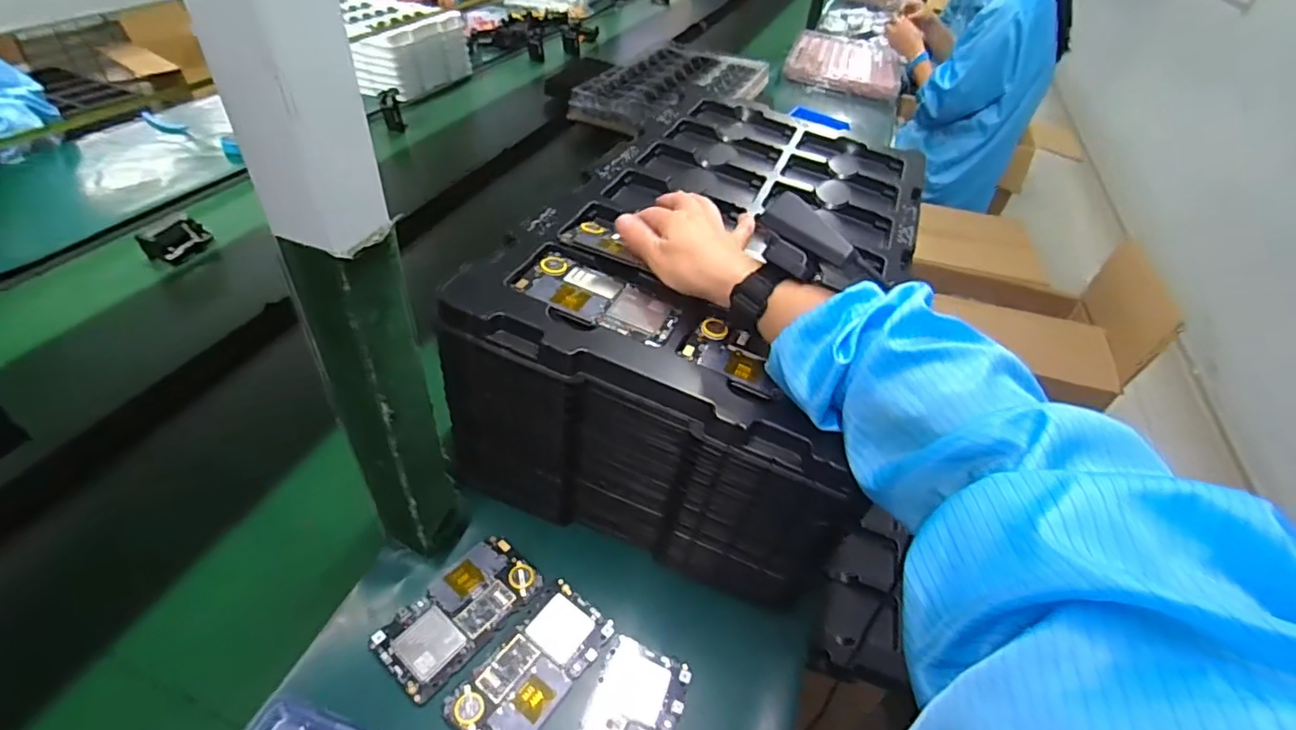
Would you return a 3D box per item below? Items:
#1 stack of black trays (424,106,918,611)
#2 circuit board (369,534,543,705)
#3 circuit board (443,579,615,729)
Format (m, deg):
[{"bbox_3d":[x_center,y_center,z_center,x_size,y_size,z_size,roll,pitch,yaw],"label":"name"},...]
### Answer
[{"bbox_3d":[0.085,-0.077,0.626,0.306,0.209,0.552,20,45,14],"label":"stack of black trays"},{"bbox_3d":[-0.149,0.195,0.460,0.064,0.009,0.124,32,49,25],"label":"circuit board"},{"bbox_3d":[-0.086,0.228,0.436,0.060,0.005,0.122,31,48,24],"label":"circuit board"}]

